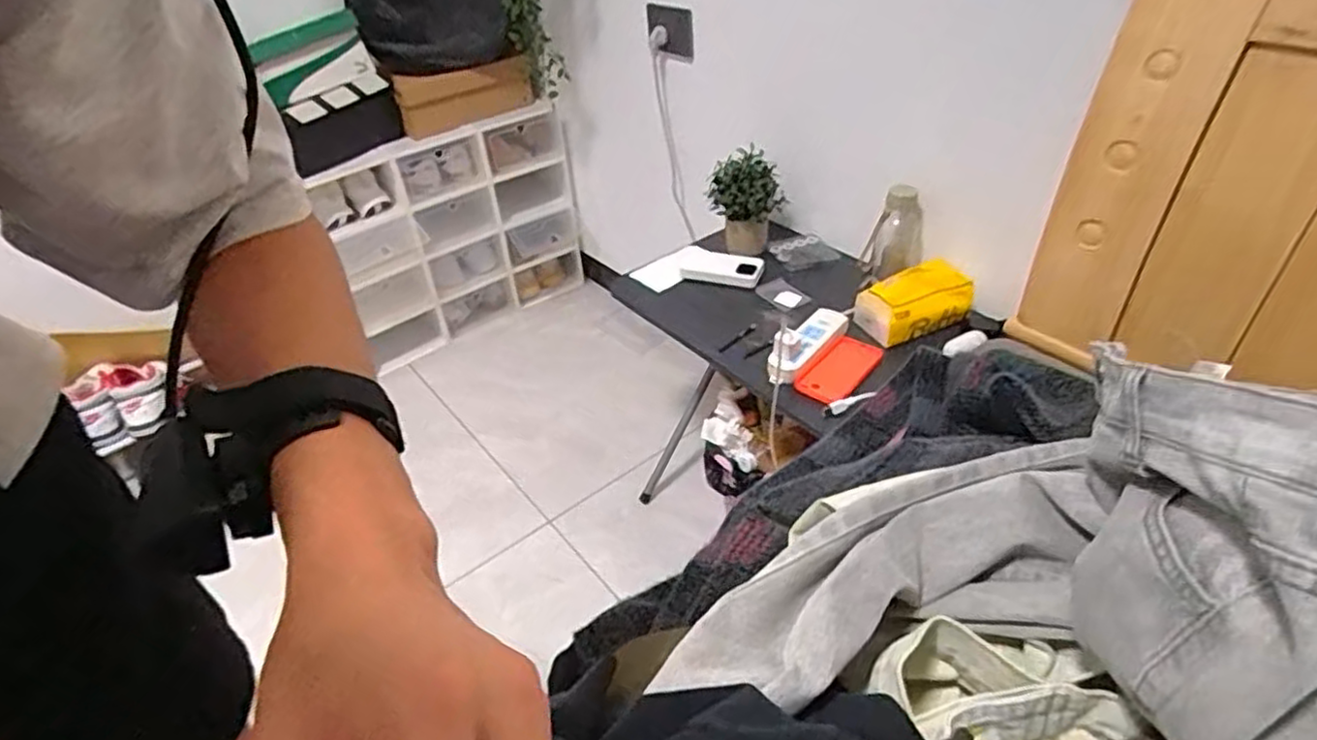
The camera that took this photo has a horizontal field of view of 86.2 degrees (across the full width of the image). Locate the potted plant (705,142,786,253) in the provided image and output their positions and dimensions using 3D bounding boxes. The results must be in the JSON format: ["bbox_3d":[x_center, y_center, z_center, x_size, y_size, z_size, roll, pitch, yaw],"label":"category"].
[{"bbox_3d":[0.166,-0.306,1.312,0.122,0.182,0.132,-8,39,-3],"label":"potted plant"}]

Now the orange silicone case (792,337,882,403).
[{"bbox_3d":[0.271,0.001,1.048,0.076,0.014,0.143,27,49,33],"label":"orange silicone case"}]

